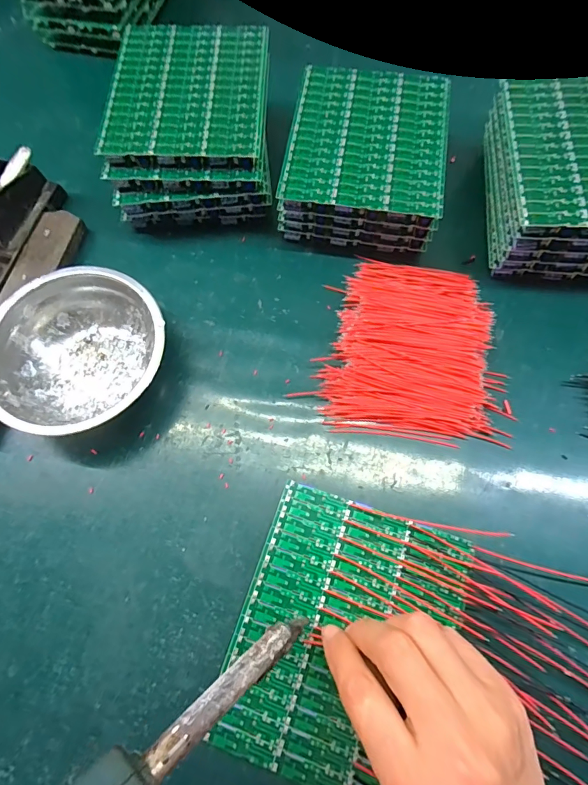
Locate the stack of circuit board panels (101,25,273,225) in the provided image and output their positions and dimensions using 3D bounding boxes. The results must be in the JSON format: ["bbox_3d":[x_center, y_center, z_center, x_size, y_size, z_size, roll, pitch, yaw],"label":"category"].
[{"bbox_3d":[-0.084,-0.231,0.367,0.125,0.066,0.161,-1,70,1],"label":"stack of circuit board panels"}]

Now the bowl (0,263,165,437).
[{"bbox_3d":[-0.158,-0.030,0.309,0.122,0.041,0.122,0,70,1],"label":"bowl"}]

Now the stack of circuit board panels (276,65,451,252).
[{"bbox_3d":[0.062,-0.202,0.359,0.125,0.044,0.145,10,71,5],"label":"stack of circuit board panels"}]

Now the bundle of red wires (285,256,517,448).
[{"bbox_3d":[0.090,-0.039,0.320,0.134,0.016,0.147,6,70,4],"label":"bundle of red wires"}]

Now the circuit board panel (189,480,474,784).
[{"bbox_3d":[0.030,0.144,0.248,0.123,0.008,0.149,17,73,8],"label":"circuit board panel"}]

